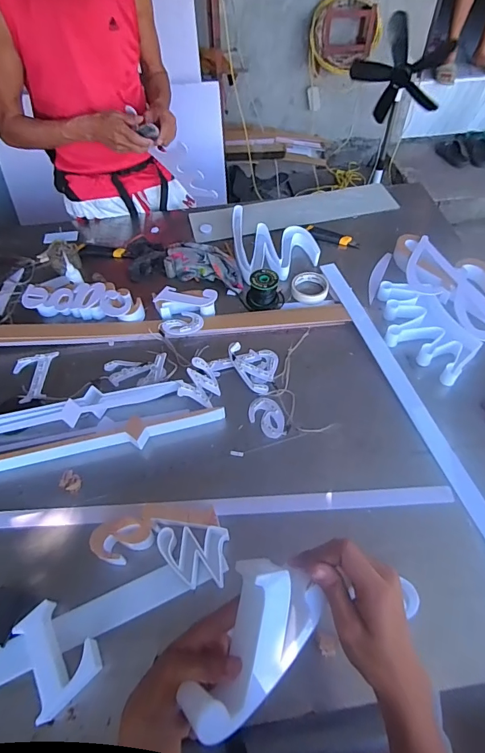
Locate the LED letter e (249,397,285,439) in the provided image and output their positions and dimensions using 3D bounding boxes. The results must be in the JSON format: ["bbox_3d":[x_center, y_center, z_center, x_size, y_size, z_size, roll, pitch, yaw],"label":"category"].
[{"bbox_3d":[0.051,0.079,0.832,0.088,0.008,0.065,39,64,25],"label":"LED letter e"}]

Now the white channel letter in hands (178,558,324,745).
[{"bbox_3d":[0.008,0.212,0.325,0.069,0.045,0.122,24,69,17],"label":"white channel letter in hands"}]

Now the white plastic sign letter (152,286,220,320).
[{"bbox_3d":[-0.133,-0.176,0.982,0.141,0.035,0.066,-4,55,-1],"label":"white plastic sign letter"}]

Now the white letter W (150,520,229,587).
[{"bbox_3d":[-0.086,0.284,0.670,0.121,0.033,0.092,2,55,3],"label":"white letter W"}]

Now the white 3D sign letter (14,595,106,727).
[{"bbox_3d":[-0.264,0.396,0.601,0.086,0.036,0.135,-29,59,-17],"label":"white 3D sign letter"}]

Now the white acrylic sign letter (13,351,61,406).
[{"bbox_3d":[-0.458,0.000,0.904,0.082,0.011,0.134,-1,55,1],"label":"white acrylic sign letter"}]

